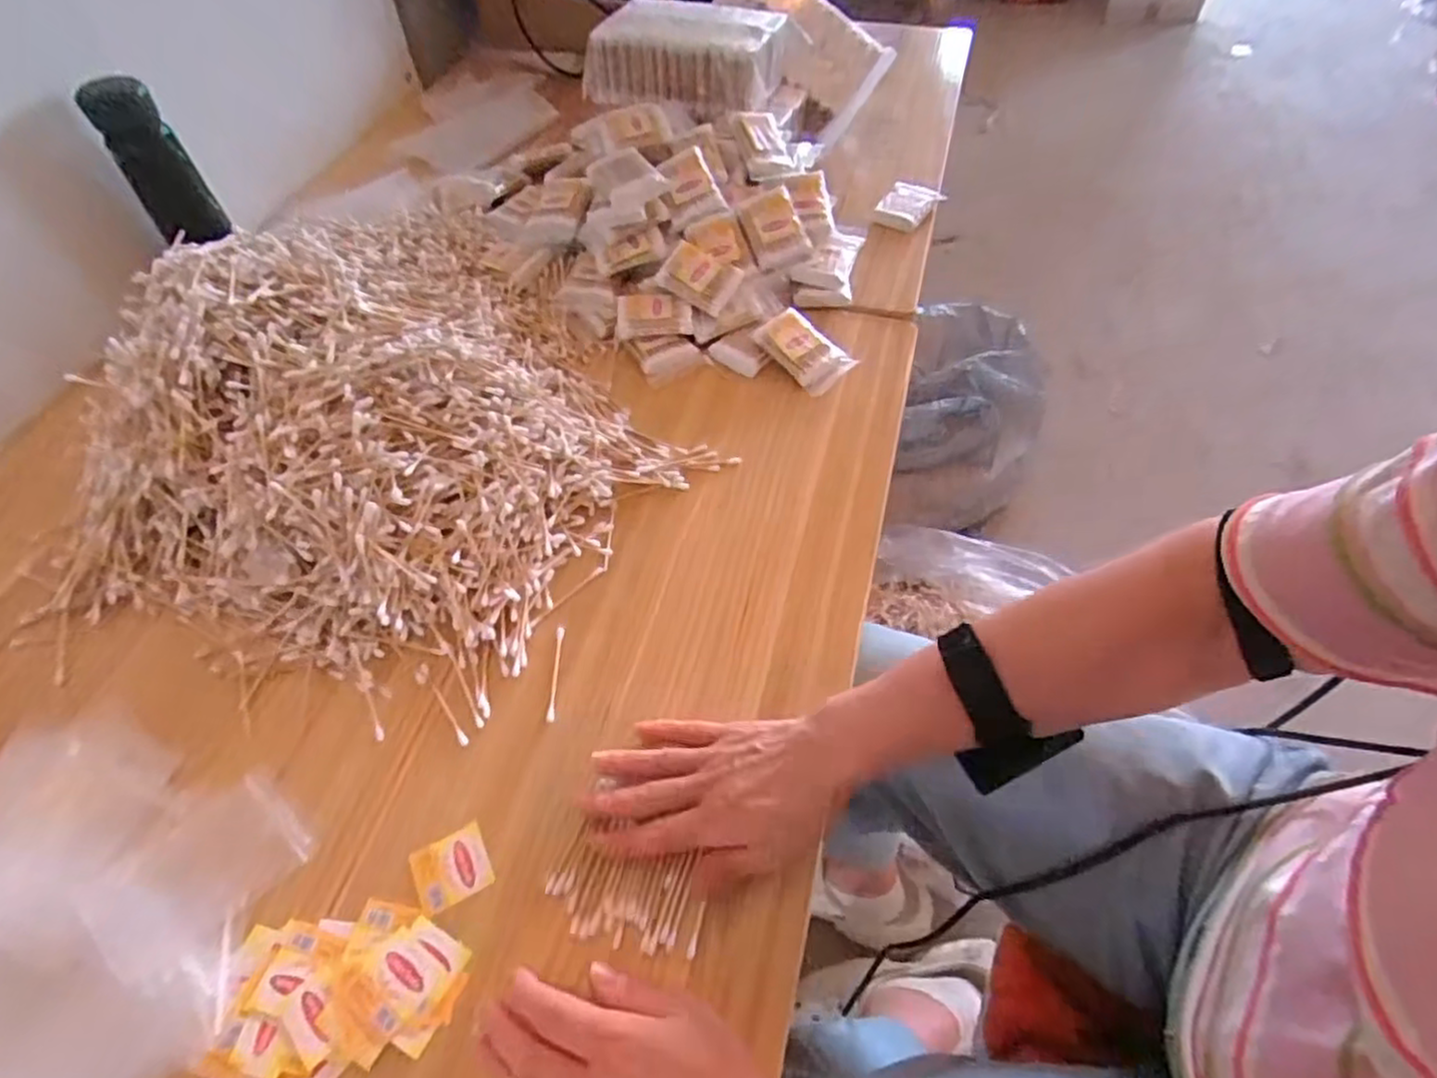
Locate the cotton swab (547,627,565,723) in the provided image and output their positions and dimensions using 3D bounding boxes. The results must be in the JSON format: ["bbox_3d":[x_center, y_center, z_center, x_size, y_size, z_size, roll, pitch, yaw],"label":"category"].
[{"bbox_3d":[-0.121,0.099,0.523,0.006,0.004,0.077,-2,55,1],"label":"cotton swab"}]

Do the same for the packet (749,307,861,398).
[{"bbox_3d":[0.089,-0.196,0.722,0.059,0.015,0.094,-43,88,-9],"label":"packet"}]

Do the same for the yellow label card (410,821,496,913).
[{"bbox_3d":[-0.171,0.209,0.448,0.045,0.004,0.041,-23,57,-14],"label":"yellow label card"}]

